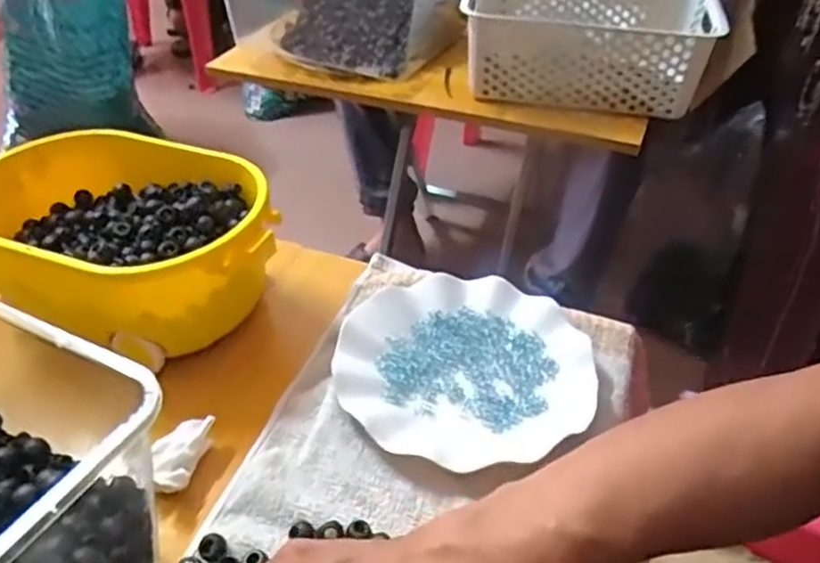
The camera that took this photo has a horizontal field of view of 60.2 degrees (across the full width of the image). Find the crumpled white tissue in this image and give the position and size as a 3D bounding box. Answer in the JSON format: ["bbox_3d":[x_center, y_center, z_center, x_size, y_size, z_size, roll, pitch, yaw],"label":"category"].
[{"bbox_3d":[-0.146,0.107,0.450,0.025,0.021,0.054,9,39,10],"label":"crumpled white tissue"}]

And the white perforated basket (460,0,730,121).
[{"bbox_3d":[0.228,-0.318,0.929,0.308,0.112,0.210,10,40,11],"label":"white perforated basket"}]

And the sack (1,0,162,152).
[{"bbox_3d":[-0.779,-0.573,1.541,0.339,0.541,0.244,-19,43,-23],"label":"sack"}]

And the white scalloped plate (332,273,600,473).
[{"bbox_3d":[0.042,0.057,0.520,0.179,0.026,0.181,0,39,0],"label":"white scalloped plate"}]

